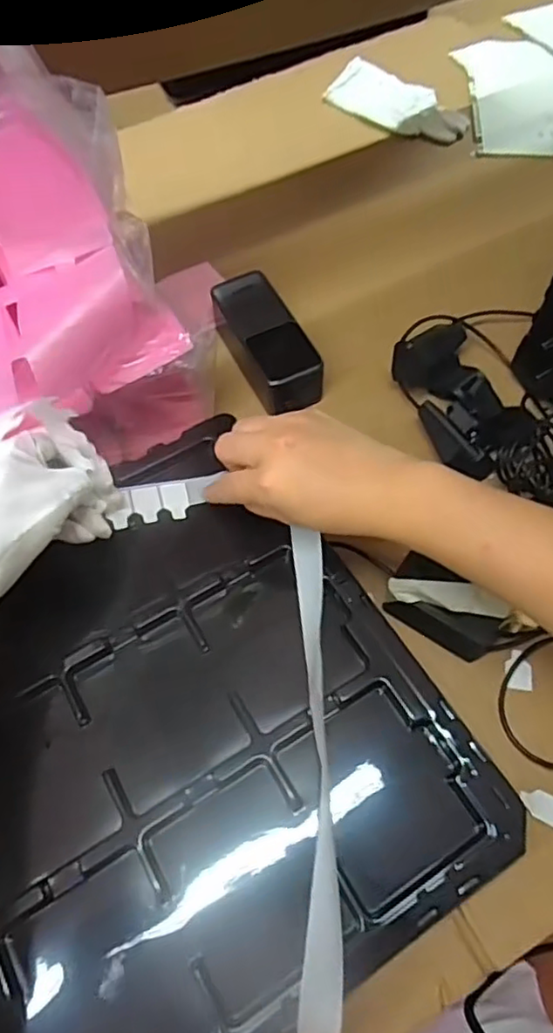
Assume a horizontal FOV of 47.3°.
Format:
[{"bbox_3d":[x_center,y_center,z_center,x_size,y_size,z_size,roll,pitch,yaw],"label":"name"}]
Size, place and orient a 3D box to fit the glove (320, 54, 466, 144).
[{"bbox_3d":[0.141,-0.485,0.741,0.172,0.020,0.076,34,67,17],"label":"glove"}]

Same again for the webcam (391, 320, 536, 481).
[{"bbox_3d":[0.161,-0.105,0.539,0.084,0.045,0.136,-25,65,-12],"label":"webcam"}]

